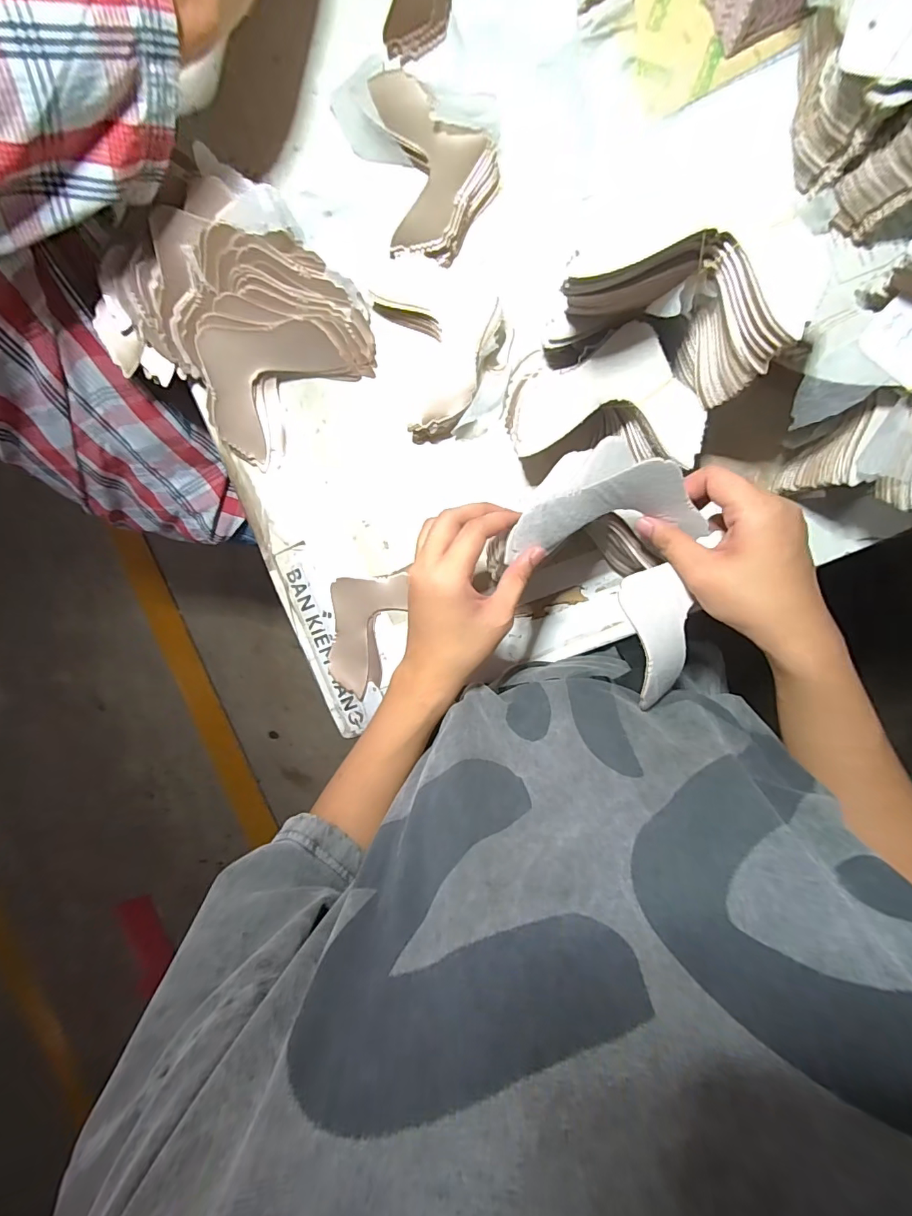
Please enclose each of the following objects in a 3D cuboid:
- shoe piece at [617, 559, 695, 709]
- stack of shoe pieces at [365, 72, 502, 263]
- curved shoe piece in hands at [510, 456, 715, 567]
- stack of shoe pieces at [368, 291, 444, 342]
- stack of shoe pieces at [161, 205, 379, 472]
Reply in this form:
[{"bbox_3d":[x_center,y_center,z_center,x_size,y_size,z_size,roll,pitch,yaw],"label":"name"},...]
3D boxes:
[{"bbox_3d":[0.150,0.020,0.342,0.048,0.025,0.098,-16,90,5],"label":"shoe piece"},{"bbox_3d":[-0.016,-0.404,0.433,0.110,0.042,0.150,-5,91,4],"label":"stack of shoe pieces"},{"bbox_3d":[0.101,-0.066,0.334,0.138,0.070,0.016,-11,56,20],"label":"curved shoe piece in hands"},{"bbox_3d":[-0.048,-0.287,0.456,0.077,0.034,0.012,27,93,3],"label":"stack of shoe pieces"},{"bbox_3d":[-0.191,-0.272,0.448,0.183,0.085,0.163,-34,89,4],"label":"stack of shoe pieces"}]

